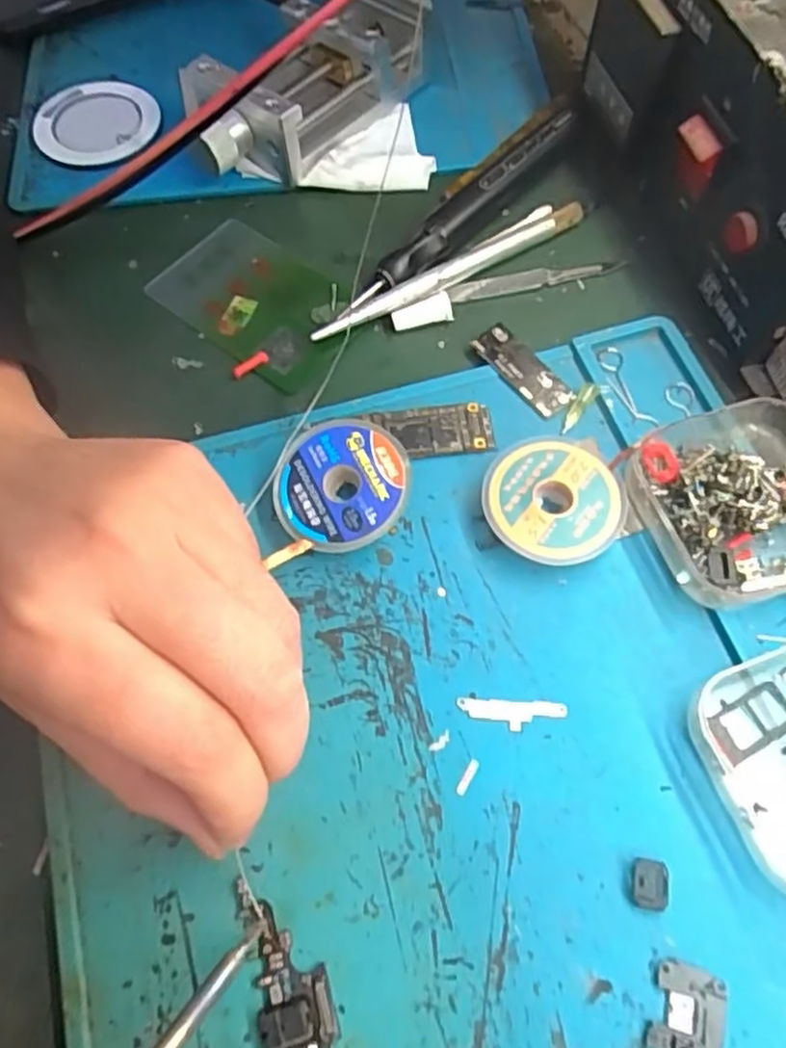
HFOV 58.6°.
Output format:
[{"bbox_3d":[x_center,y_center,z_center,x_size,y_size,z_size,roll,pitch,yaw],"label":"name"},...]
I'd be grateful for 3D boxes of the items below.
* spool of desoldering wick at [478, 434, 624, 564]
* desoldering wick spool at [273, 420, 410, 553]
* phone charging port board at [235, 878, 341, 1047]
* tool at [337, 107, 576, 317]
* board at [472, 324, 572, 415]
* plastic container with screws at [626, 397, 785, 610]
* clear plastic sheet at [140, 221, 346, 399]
[{"bbox_3d":[0.053,-0.006,0.233,0.044,0.014,0.045,-1,64,2],"label":"spool of desoldering wick"},{"bbox_3d":[-0.017,-0.012,0.236,0.043,0.017,0.044,-1,64,2],"label":"desoldering wick spool"},{"bbox_3d":[-0.028,0.116,0.182,0.019,0.004,0.044,-15,65,-5],"label":"phone charging port board"},{"bbox_3d":[0.030,-0.129,0.289,0.012,0.019,0.134,39,71,18],"label":"tool"},{"bbox_3d":[0.049,-0.057,0.263,0.015,0.005,0.043,-36,68,-14],"label":"board"},{"bbox_3d":[0.114,-0.009,0.227,0.062,0.025,0.063,-20,65,-7],"label":"plastic container with screws"},{"bbox_3d":[-0.054,-0.091,0.285,0.085,0.005,0.055,38,71,18],"label":"clear plastic sheet"}]

